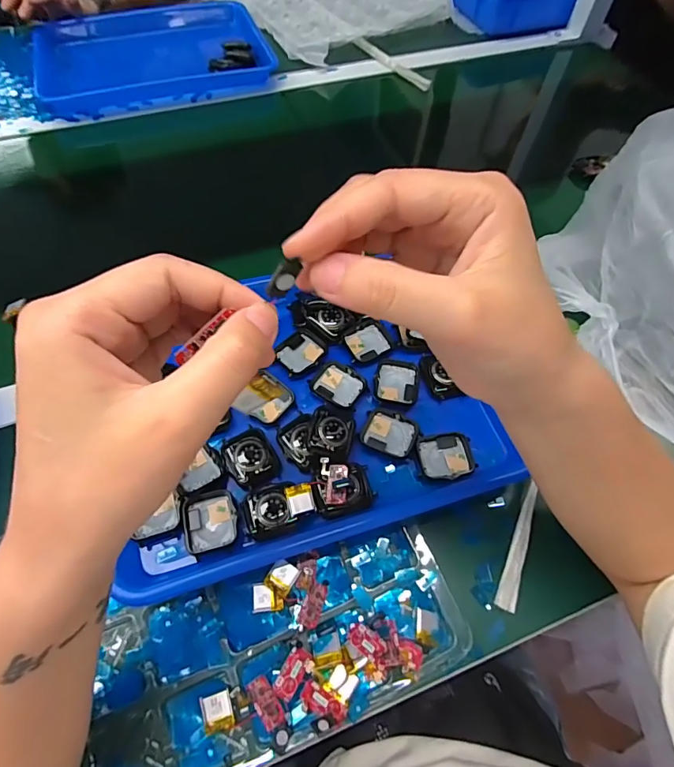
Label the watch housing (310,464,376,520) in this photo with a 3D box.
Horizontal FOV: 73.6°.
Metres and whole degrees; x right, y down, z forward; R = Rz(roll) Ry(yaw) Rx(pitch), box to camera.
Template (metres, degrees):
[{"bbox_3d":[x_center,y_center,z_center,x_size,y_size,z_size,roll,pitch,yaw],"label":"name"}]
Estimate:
[{"bbox_3d":[0.005,0.081,0.341,0.046,0.016,0.034,-11,61,-9],"label":"watch housing"}]

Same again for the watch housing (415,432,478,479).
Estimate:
[{"bbox_3d":[0.086,0.059,0.358,0.043,0.015,0.035,-5,60,-5],"label":"watch housing"}]

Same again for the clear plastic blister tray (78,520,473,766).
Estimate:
[{"bbox_3d":[-0.041,0.178,0.302,0.248,0.025,0.122,-18,62,-12],"label":"clear plastic blister tray"}]

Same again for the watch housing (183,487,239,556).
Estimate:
[{"bbox_3d":[-0.091,0.098,0.324,0.036,0.009,0.040,-15,61,-11],"label":"watch housing"}]

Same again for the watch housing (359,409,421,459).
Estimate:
[{"bbox_3d":[0.043,0.040,0.364,0.043,0.006,0.034,19,61,9],"label":"watch housing"}]

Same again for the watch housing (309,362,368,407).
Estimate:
[{"bbox_3d":[0.001,0.001,0.382,0.042,0.006,0.035,33,64,16],"label":"watch housing"}]

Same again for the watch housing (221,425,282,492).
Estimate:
[{"bbox_3d":[-0.067,0.055,0.345,0.037,0.008,0.046,-29,65,-18],"label":"watch housing"}]

